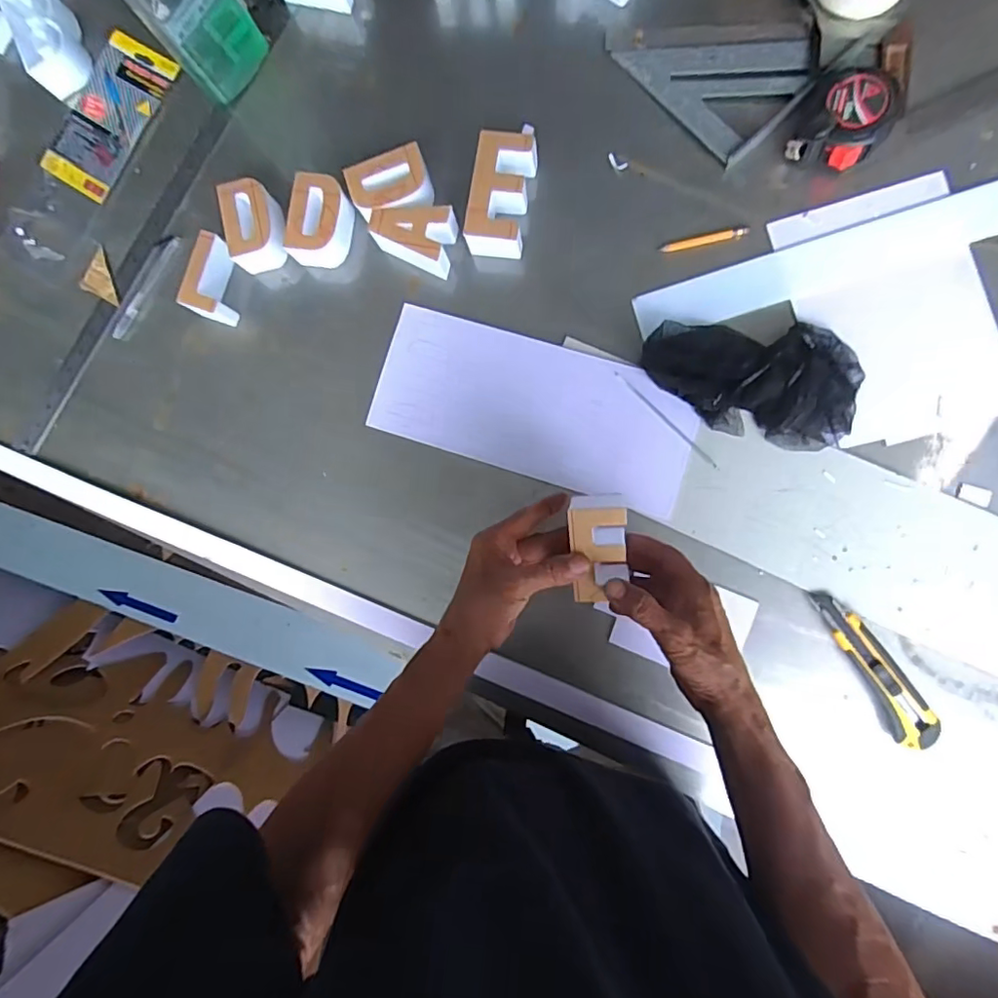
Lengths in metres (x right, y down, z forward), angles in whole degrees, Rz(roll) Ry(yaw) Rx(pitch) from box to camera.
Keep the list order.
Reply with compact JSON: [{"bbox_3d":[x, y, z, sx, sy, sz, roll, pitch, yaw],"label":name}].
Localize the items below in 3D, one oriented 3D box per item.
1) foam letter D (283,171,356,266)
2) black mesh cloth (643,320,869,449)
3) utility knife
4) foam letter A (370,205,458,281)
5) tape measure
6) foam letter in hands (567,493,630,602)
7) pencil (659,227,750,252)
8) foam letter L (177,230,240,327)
[{"bbox_3d":[-0.196,-0.302,0.609,0.056,0.053,0.084,17,90,8],"label":"foam letter D"},{"bbox_3d":[0.245,-0.122,0.541,0.205,0.049,0.121,12,90,8],"label":"black mesh cloth"},{"bbox_3d":[0.362,0.159,0.537,0.036,0.017,0.163,-30,85,5],"label":"utility knife"},{"bbox_3d":[-0.091,-0.281,0.602,0.089,0.043,0.061,14,90,8],"label":"foam letter A"},{"bbox_3d":[0.336,-0.372,0.546,0.079,0.035,0.084,0,88,7],"label":"tape measure"},{"bbox_3d":[0.084,0.042,0.480,0.047,0.038,0.091,2,93,7],"label":"foam letter in hands"},{"bbox_3d":[0.213,-0.269,0.579,0.086,0.006,0.011,-8,87,7],"label":"pencil"},{"bbox_3d":[-0.314,-0.244,0.623,0.046,0.047,0.086,20,91,7],"label":"foam letter L"}]

